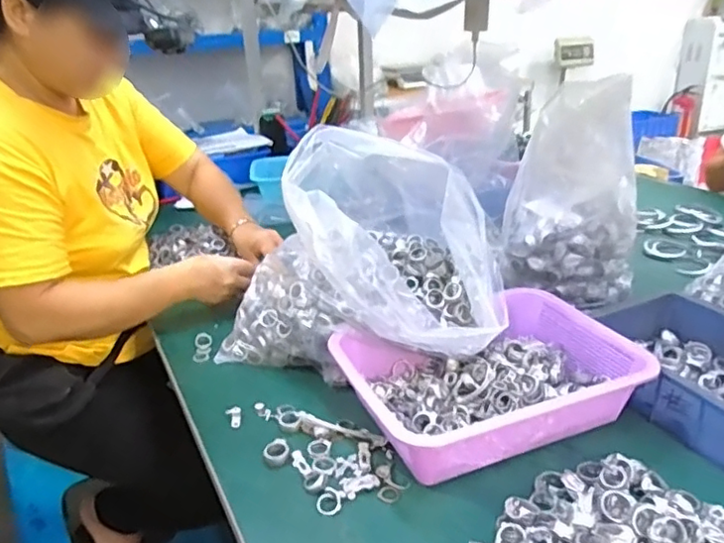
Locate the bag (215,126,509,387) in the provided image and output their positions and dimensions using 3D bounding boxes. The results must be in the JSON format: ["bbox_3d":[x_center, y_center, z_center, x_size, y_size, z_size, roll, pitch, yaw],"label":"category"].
[{"bbox_3d":[0.016,-0.016,0.711,0.347,0.266,0.220,15,30,33],"label":"bag"}]

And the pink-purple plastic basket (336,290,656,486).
[{"bbox_3d":[0.132,0.117,0.652,0.291,0.076,0.205,-12,26,-20],"label":"pink-purple plastic basket"}]

